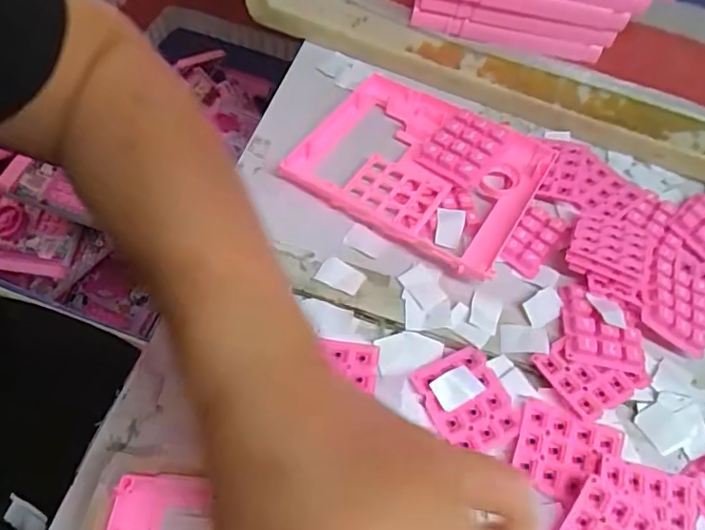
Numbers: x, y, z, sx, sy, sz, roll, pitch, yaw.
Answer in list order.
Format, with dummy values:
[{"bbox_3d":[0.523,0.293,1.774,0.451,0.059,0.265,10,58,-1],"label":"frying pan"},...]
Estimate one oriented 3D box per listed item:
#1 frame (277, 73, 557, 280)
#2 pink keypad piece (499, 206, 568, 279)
[{"bbox_3d":[0.050,-0.073,0.390,0.159,0.025,0.130,31,63,11],"label":"frame"},{"bbox_3d":[0.128,-0.020,0.376,0.033,0.008,0.056,34,64,13],"label":"pink keypad piece"}]

